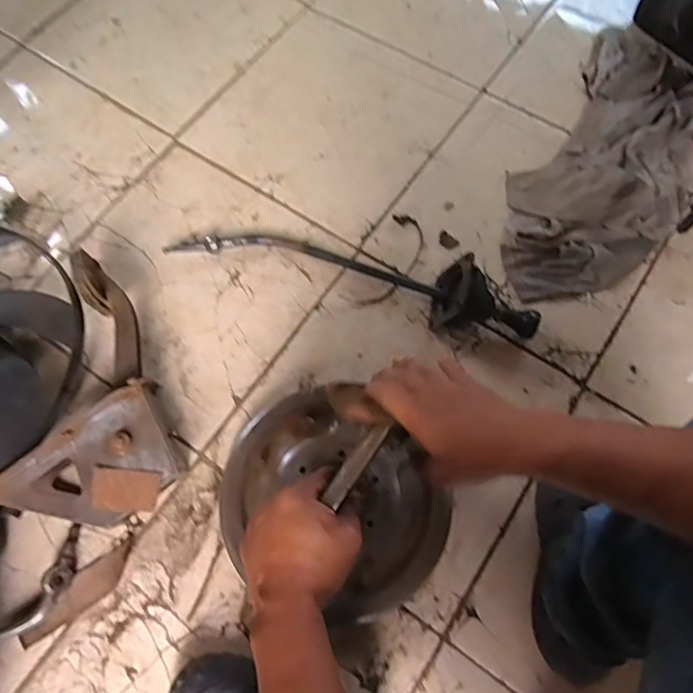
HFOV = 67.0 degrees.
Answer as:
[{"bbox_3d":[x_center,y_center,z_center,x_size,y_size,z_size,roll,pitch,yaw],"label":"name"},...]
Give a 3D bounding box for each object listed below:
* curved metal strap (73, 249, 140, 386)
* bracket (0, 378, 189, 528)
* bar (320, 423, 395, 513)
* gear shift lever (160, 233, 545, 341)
[{"bbox_3d":[-0.335,-0.041,0.745,0.050,0.074,0.205,-22,71,-7],"label":"curved metal strap"},{"bbox_3d":[-0.337,0.175,0.719,0.232,0.088,0.156,-36,77,-9],"label":"bracket"},{"bbox_3d":[0.009,0.094,0.426,0.017,0.008,0.075,35,73,9],"label":"bar"},{"bbox_3d":[0.005,-0.121,0.813,0.591,0.098,0.093,15,75,5],"label":"gear shift lever"}]

